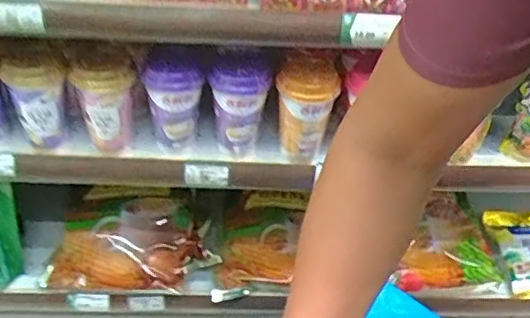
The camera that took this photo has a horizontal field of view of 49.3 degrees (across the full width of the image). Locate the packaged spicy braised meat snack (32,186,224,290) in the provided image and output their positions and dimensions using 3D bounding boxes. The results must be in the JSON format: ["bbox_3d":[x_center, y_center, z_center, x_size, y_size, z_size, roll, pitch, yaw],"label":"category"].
[{"bbox_3d":[-0.248,0.145,1.041,0.291,0.099,0.149,1,42,-4],"label":"packaged spicy braised meat snack"}]

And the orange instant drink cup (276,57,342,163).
[{"bbox_3d":[0.056,-0.071,0.803,0.079,0.134,0.079,3,42,-2],"label":"orange instant drink cup"}]

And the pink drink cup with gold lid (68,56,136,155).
[{"bbox_3d":[-0.208,-0.070,0.763,0.074,0.140,0.072,3,42,-2],"label":"pink drink cup with gold lid"}]

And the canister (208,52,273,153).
[{"bbox_3d":[-0.032,-0.081,0.796,0.080,0.142,0.059,5,42,1],"label":"canister"}]

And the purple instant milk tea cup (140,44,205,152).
[{"bbox_3d":[-0.127,-0.083,0.800,0.081,0.162,0.095,-5,43,-10],"label":"purple instant milk tea cup"}]

